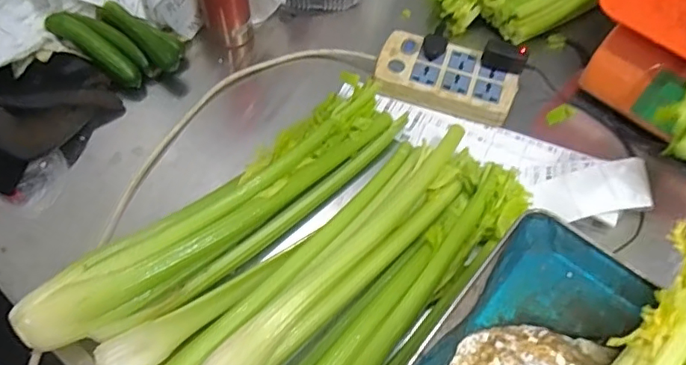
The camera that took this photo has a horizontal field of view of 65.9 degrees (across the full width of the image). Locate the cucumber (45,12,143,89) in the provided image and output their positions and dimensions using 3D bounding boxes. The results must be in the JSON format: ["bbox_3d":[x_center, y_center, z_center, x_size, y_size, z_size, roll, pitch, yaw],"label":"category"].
[{"bbox_3d":[-0.318,-0.170,0.682,0.131,0.025,0.028,39,61,-12],"label":"cucumber"}]

